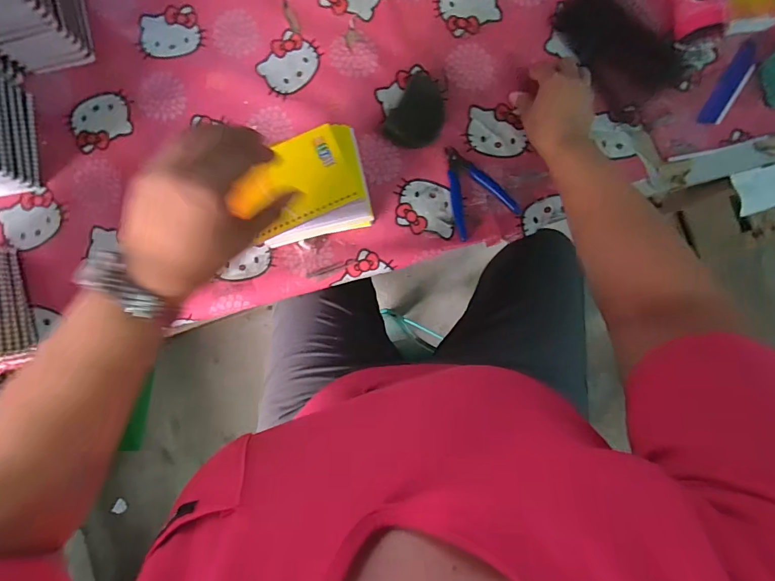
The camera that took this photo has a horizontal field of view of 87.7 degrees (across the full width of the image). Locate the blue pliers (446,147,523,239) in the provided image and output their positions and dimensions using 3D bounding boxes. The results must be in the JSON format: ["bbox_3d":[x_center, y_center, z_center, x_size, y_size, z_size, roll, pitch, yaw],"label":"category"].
[{"bbox_3d":[0.105,-0.131,0.518,0.079,0.008,0.114,-28,86,-2],"label":"blue pliers"}]

